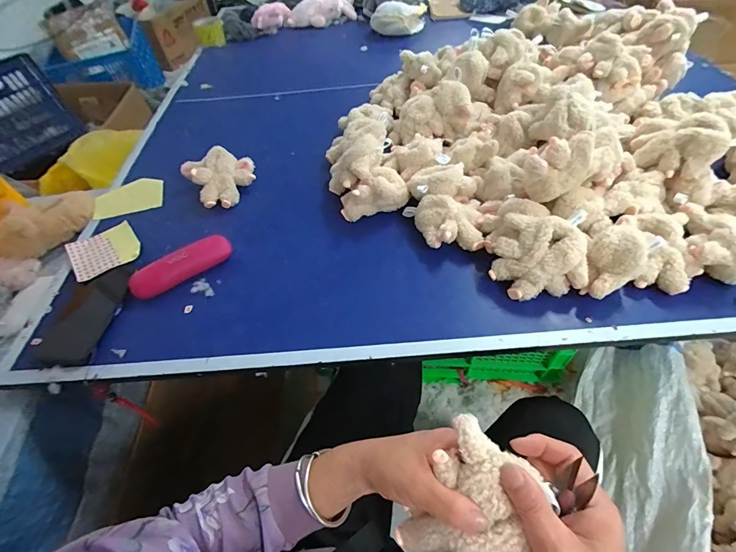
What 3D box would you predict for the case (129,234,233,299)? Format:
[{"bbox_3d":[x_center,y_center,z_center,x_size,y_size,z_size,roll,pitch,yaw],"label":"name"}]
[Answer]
[{"bbox_3d":[-0.285,-0.016,0.557,0.152,0.037,0.043,-32,56,-18],"label":"case"}]

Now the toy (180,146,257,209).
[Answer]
[{"bbox_3d":[-0.272,-0.190,0.684,0.119,0.058,0.113,-3,52,3],"label":"toy"}]

